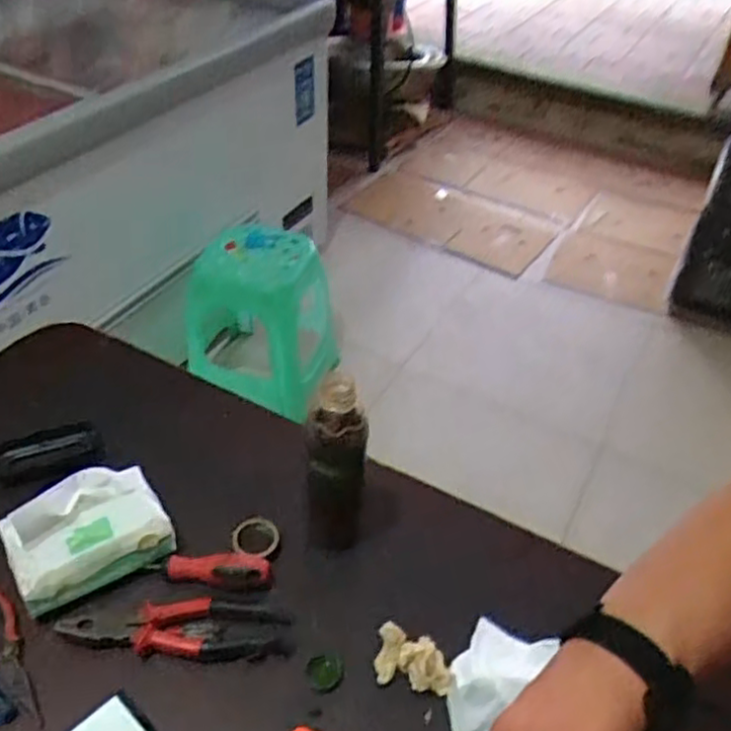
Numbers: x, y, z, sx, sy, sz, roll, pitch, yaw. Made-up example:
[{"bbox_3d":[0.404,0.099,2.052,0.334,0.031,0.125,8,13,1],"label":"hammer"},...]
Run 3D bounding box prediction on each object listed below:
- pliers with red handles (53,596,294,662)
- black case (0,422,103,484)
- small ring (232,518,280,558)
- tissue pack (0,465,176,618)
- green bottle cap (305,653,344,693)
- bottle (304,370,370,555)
[{"bbox_3d":[-0.172,0.237,0.639,0.194,0.015,0.052,0,42,-4],"label":"pliers with red handles"},{"bbox_3d":[-0.354,0.098,0.783,0.110,0.024,0.055,-12,45,-16],"label":"black case"},{"bbox_3d":[-0.110,0.177,0.716,0.045,0.015,0.044,2,42,-2],"label":"small ring"},{"bbox_3d":[-0.266,0.159,0.672,0.142,0.078,0.090,-23,48,-26],"label":"tissue pack"},{"bbox_3d":[-0.036,0.274,0.630,0.033,0.012,0.035,2,42,-2],"label":"green bottle cap"},{"bbox_3d":[-0.028,0.095,0.681,0.059,0.212,0.065,2,42,-2],"label":"bottle"}]

